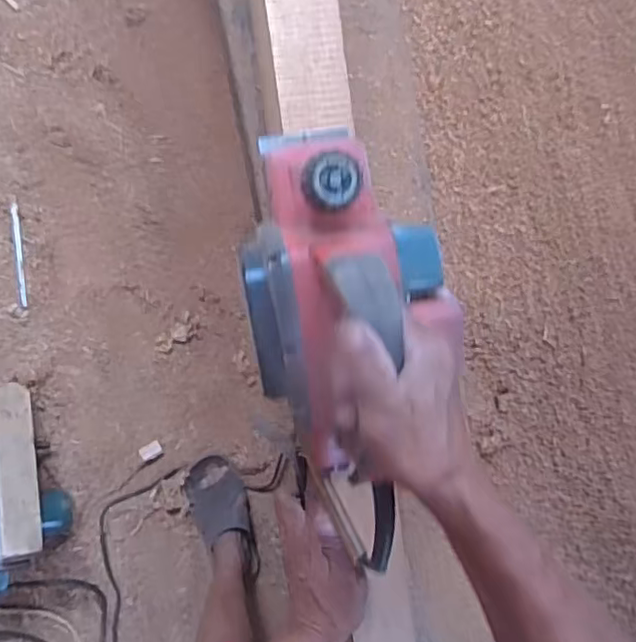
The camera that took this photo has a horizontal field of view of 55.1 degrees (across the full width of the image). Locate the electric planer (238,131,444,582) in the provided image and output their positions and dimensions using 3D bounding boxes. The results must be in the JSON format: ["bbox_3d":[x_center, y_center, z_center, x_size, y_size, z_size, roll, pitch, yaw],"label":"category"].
[{"bbox_3d":[0.026,0.012,0.433,0.134,0.149,0.314,-8,96,-7],"label":"electric planer"}]

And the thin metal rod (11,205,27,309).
[{"bbox_3d":[-0.586,-0.126,1.197,0.016,0.017,0.199,-4,95,-8],"label":"thin metal rod"}]

